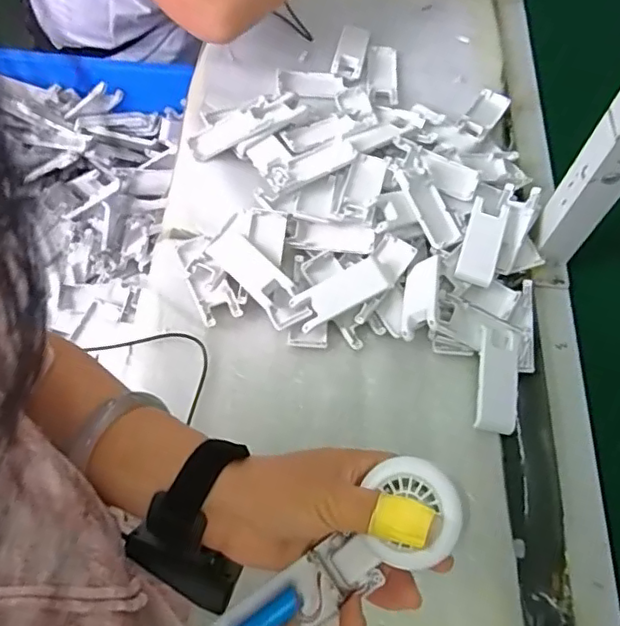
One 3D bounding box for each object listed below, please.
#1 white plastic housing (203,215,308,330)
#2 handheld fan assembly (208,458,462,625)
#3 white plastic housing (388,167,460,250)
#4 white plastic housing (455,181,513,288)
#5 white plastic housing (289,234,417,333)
[{"bbox_3d":[-0.058,-0.039,0.611,0.043,0.025,0.133,-38,70,-20],"label":"white plastic housing"},{"bbox_3d":[0.013,0.143,0.331,0.165,0.029,0.051,-41,67,13],"label":"handheld fan assembly"},{"bbox_3d":[0.124,-0.118,0.633,0.037,0.012,0.102,-24,78,-14],"label":"white plastic housing"},{"bbox_3d":[0.187,-0.086,0.634,0.038,0.025,0.126,18,63,7],"label":"white plastic housing"},{"bbox_3d":[0.049,-0.031,0.610,0.138,0.022,0.049,-30,67,-17],"label":"white plastic housing"}]

